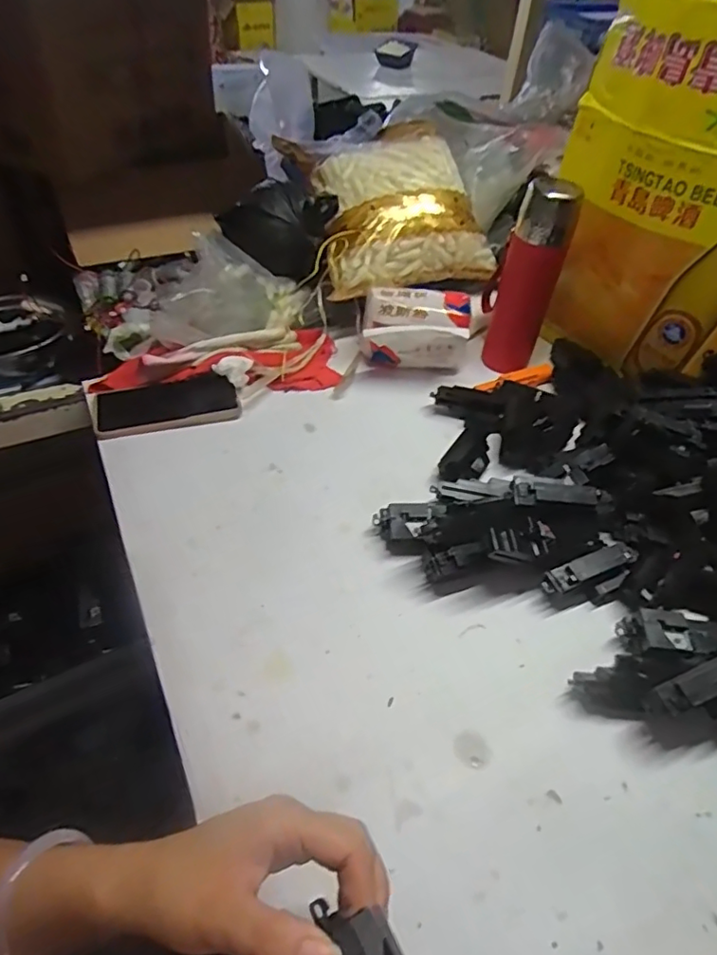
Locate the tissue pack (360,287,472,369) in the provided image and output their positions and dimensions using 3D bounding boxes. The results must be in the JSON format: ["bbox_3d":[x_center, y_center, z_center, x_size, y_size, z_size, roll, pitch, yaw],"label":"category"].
[{"bbox_3d":[0.077,-0.187,0.741,0.145,0.097,0.085,-2,48,-6],"label":"tissue pack"}]

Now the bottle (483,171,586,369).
[{"bbox_3d":[0.212,-0.255,0.725,0.072,0.230,0.070,8,48,2],"label":"bottle"}]

